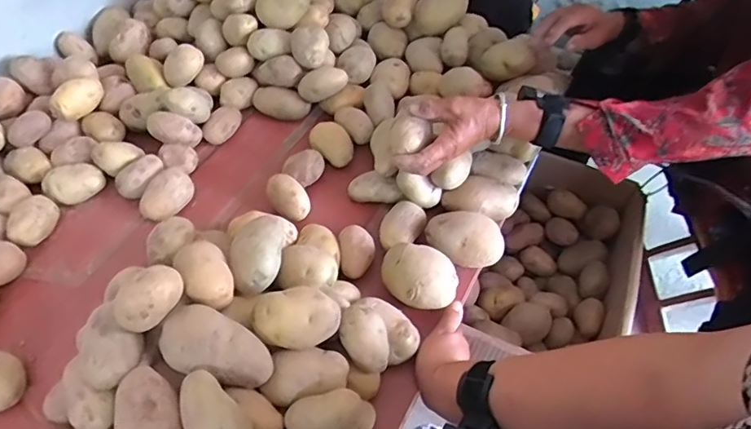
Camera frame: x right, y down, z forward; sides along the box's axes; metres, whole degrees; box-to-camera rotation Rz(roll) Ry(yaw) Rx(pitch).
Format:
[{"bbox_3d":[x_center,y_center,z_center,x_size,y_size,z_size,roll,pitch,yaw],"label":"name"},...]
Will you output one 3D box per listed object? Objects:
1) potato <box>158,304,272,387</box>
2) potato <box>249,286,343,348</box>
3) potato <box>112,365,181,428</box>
[{"bbox_3d":[-0.148,0.130,0.478,0.099,0.053,0.057,23,57,15],"label":"potato"},{"bbox_3d":[-0.078,0.103,0.504,0.081,0.043,0.053,6,55,4],"label":"potato"},{"bbox_3d":[-0.201,0.176,0.447,0.050,0.039,0.080,-30,60,-20],"label":"potato"}]

